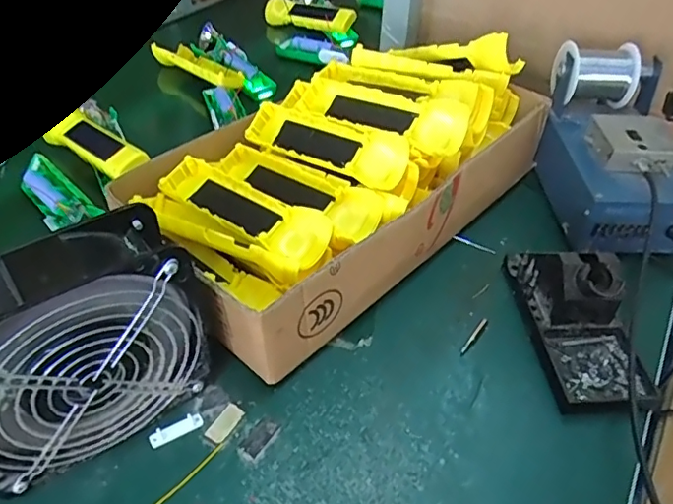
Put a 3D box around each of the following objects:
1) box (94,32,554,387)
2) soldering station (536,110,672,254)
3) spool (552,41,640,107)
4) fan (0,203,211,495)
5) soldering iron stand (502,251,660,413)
[{"bbox_3d":[0.020,-0.085,0.541,0.204,0.118,0.424,32,53,28],"label":"box"},{"bbox_3d":[0.283,-0.073,0.555,0.130,0.094,0.147,8,43,5],"label":"soldering station"},{"bbox_3d":[0.275,-0.192,0.599,0.073,0.054,0.055,-3,45,-3],"label":"spool"},{"bbox_3d":[-0.163,0.063,0.355,0.155,0.150,0.067,-29,52,-30],"label":"fan"},{"bbox_3d":[0.200,0.042,0.450,0.077,0.070,0.155,0,43,-4],"label":"soldering iron stand"}]

